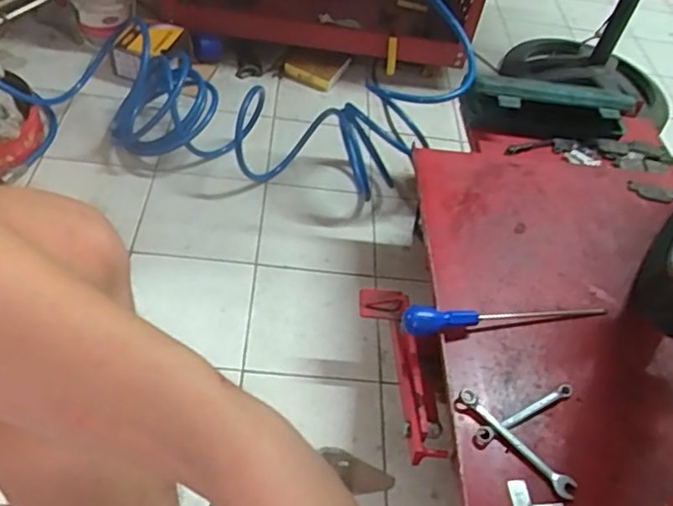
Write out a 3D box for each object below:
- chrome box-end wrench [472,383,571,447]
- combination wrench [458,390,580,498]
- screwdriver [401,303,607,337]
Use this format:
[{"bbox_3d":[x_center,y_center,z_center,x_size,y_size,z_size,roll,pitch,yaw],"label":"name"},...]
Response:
[{"bbox_3d":[0.205,0.174,0.660,0.133,0.006,0.017,-19,55,-24],"label":"chrome box-end wrench"},{"bbox_3d":[0.187,0.196,0.635,0.022,0.013,0.144,-33,62,-32],"label":"combination wrench"},{"bbox_3d":[0.207,0.076,0.721,0.262,0.043,0.028,-4,49,-7],"label":"screwdriver"}]

